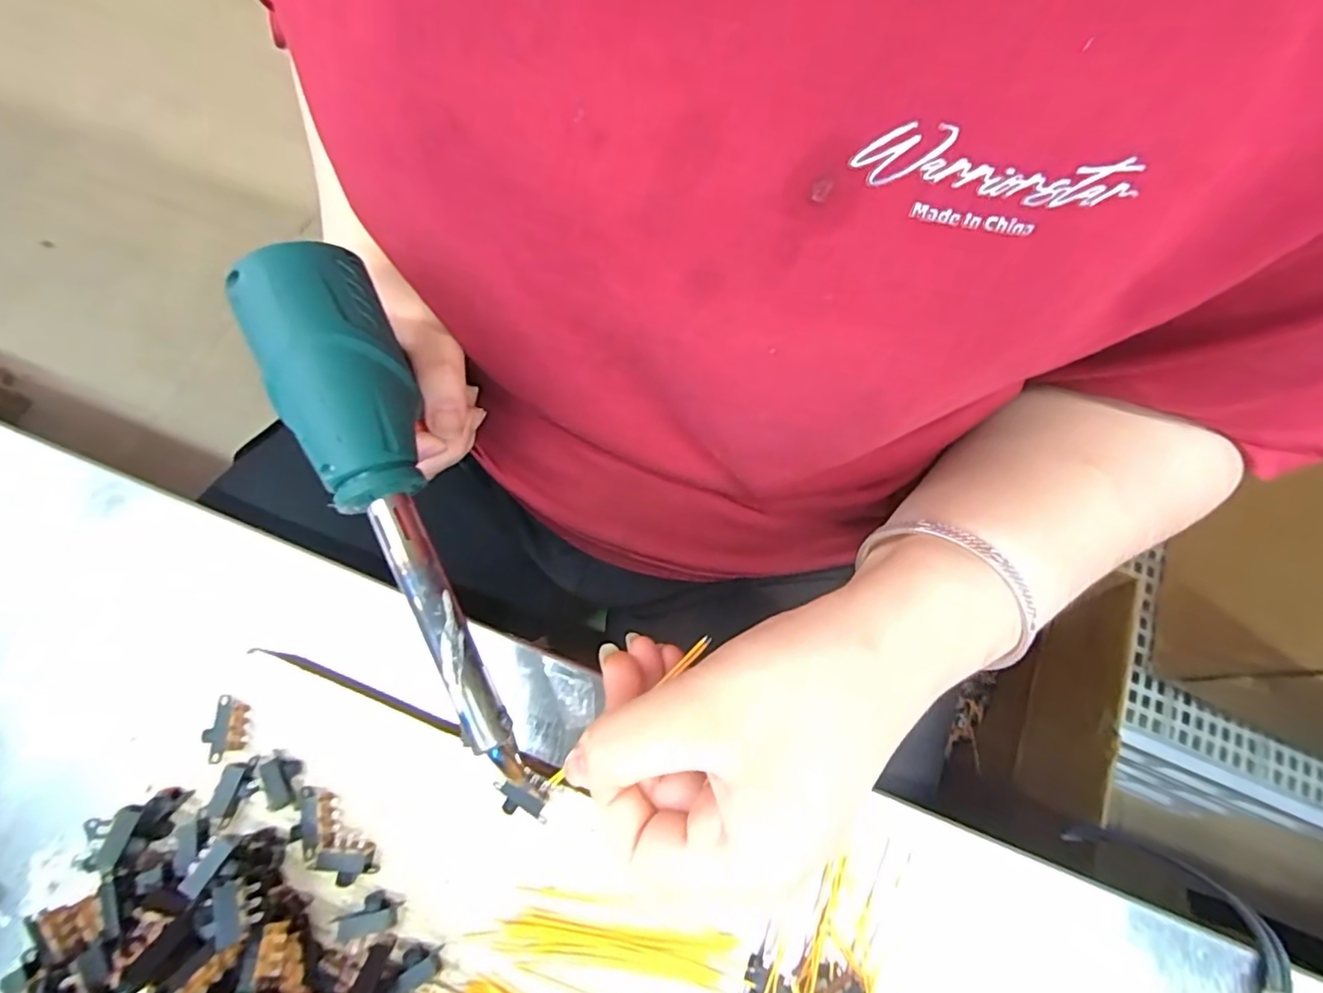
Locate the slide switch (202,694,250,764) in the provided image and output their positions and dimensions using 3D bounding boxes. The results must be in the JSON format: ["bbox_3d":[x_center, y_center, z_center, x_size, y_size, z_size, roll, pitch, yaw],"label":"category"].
[{"bbox_3d":[-0.156,0.083,0.202,0.012,0.006,0.022,1,71,-1],"label":"slide switch"}]

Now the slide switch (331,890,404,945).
[{"bbox_3d":[-0.097,0.137,0.184,0.021,0.007,0.011,-10,72,-5],"label":"slide switch"}]

